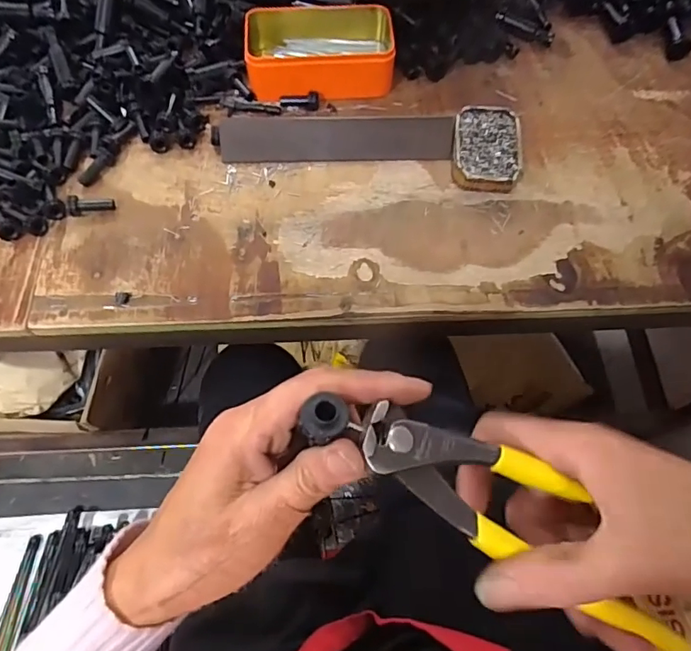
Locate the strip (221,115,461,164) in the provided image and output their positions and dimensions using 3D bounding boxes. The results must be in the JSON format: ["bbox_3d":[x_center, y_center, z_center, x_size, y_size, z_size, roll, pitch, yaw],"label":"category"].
[{"bbox_3d":[-0.007,-0.177,0.473,0.215,0.009,0.040,-1,108,-3],"label":"strip"}]

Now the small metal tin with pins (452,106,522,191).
[{"bbox_3d":[0.133,-0.165,0.471,0.062,0.023,0.088,3,66,-1],"label":"small metal tin with pins"}]

